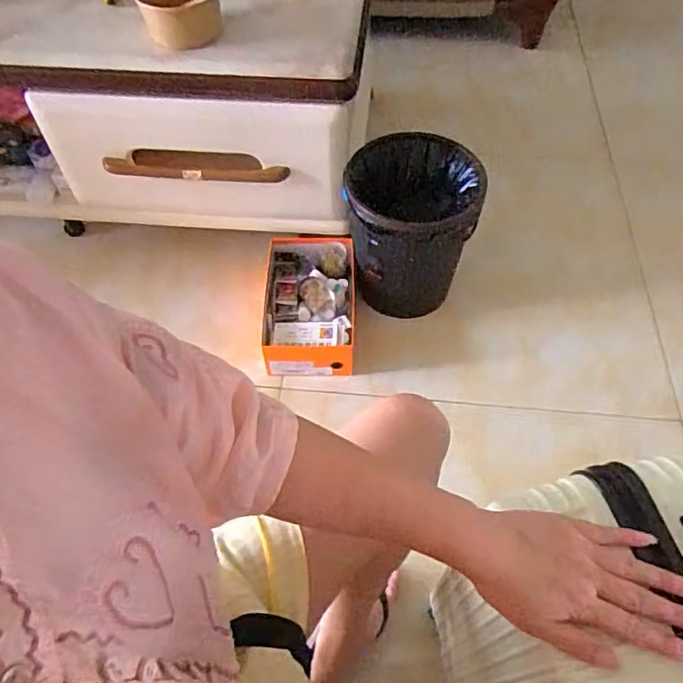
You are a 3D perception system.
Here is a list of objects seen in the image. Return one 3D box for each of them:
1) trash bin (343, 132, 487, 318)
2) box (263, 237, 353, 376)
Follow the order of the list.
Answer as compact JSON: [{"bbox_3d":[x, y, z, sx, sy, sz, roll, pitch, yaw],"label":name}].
[{"bbox_3d":[0.143,-0.234,1.212,0.260,0.316,0.231,5,56,3],"label":"trash bin"},{"bbox_3d":[-0.066,-0.078,1.196,0.191,0.096,0.312,0,56,0],"label":"box"}]

